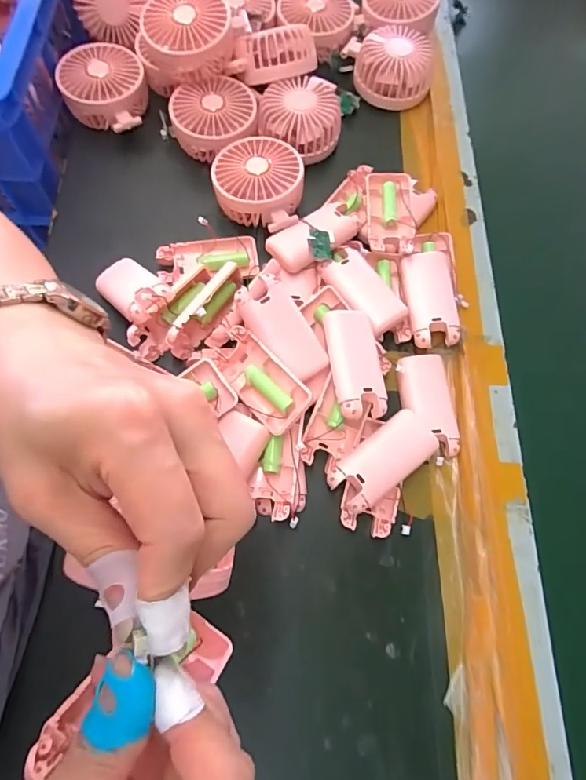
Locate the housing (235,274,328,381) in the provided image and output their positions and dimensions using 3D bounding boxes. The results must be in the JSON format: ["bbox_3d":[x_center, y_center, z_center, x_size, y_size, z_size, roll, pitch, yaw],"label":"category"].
[{"bbox_3d":[-0.007,-0.052,0.388,0.043,0.012,0.092,-38,92,-14],"label":"housing"}]

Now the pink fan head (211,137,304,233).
[{"bbox_3d":[-0.035,-0.205,0.461,0.086,0.043,0.098,7,70,0],"label":"pink fan head"}]

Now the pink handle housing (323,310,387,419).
[{"bbox_3d":[0.051,-0.023,0.390,0.039,0.021,0.093,-10,71,-6],"label":"pink handle housing"}]

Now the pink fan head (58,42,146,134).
[{"bbox_3d":[-0.202,-0.322,0.497,0.083,0.045,0.089,3,70,-1],"label":"pink fan head"}]

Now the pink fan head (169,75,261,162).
[{"bbox_3d":[-0.083,-0.289,0.489,0.089,0.039,0.085,3,70,-2],"label":"pink fan head"}]

